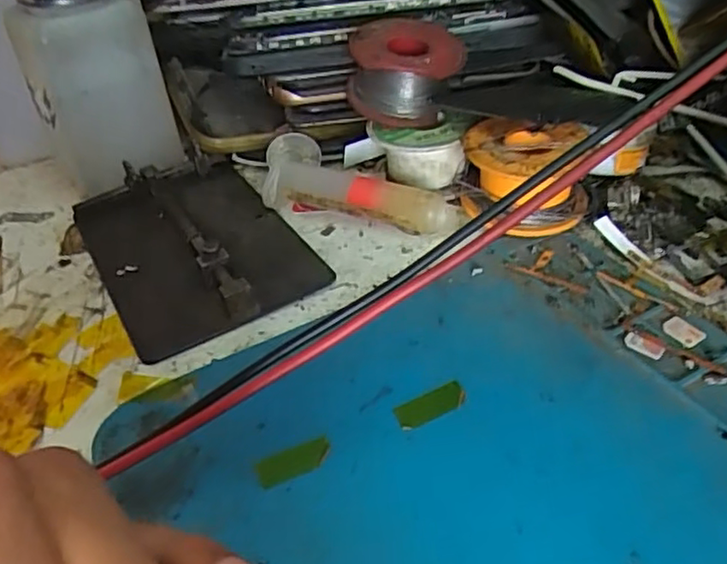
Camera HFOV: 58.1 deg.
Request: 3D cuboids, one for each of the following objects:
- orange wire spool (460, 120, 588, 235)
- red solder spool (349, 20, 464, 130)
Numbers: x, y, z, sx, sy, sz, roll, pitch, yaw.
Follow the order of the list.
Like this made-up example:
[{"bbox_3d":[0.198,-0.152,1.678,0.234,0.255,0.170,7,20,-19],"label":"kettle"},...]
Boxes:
[{"bbox_3d":[0.068,-0.043,0.273,0.050,0.033,0.042,2,40,10],"label":"orange wire spool"},{"bbox_3d":[0.019,-0.096,0.301,0.052,0.035,0.046,-4,40,3],"label":"red solder spool"}]

